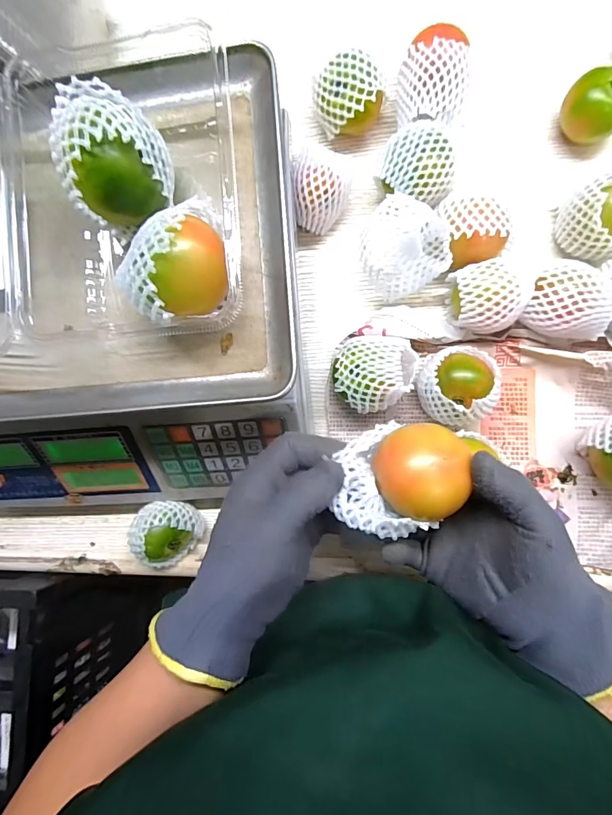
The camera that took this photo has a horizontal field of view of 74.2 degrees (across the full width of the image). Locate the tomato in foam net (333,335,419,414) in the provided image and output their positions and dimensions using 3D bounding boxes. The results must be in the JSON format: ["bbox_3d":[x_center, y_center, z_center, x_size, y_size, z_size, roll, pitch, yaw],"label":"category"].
[{"bbox_3d":[0.055,-0.027,0.338,0.063,0.062,0.061,0,88,6],"label":"tomato in foam net"}]

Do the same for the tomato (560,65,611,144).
[{"bbox_3d":[0.237,-0.244,0.334,0.050,0.042,0.044,40,93,6],"label":"tomato"}]

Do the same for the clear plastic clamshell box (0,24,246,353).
[{"bbox_3d":[-0.171,-0.124,0.251,0.277,0.051,0.166,-10,87,6],"label":"clear plastic clamshell box"}]

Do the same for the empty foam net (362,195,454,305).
[{"bbox_3d":[0.079,-0.130,0.340,0.067,0.068,0.069,0,88,6],"label":"empty foam net"}]

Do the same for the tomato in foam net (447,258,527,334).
[{"bbox_3d":[0.143,-0.087,0.327,0.056,0.047,0.055,0,88,6],"label":"tomato in foam net"}]

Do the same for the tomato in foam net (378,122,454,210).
[{"bbox_3d":[0.093,-0.199,0.342,0.063,0.056,0.063,12,90,7],"label":"tomato in foam net"}]

